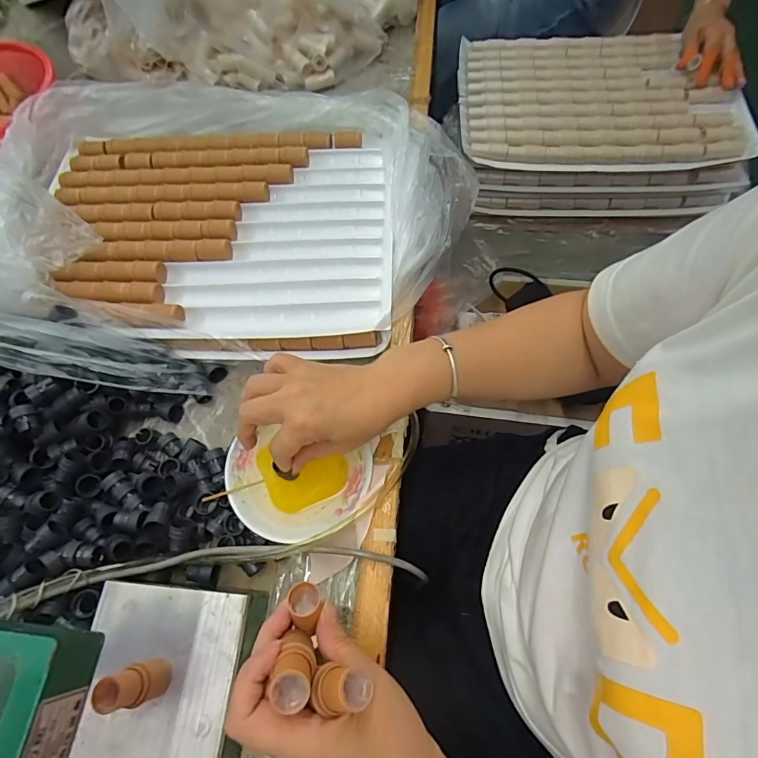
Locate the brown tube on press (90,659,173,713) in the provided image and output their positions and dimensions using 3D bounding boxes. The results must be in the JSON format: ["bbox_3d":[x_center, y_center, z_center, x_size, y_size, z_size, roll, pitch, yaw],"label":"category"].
[{"bbox_3d":[-0.167,0.209,0.304,0.024,0.055,0.024,-18,65,-4],"label":"brown tube on press"}]

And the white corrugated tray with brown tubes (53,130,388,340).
[{"bbox_3d":[-0.191,-0.185,0.526,0.393,0.025,0.308,-2,65,4],"label":"white corrugated tray with brown tubes"}]

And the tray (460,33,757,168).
[{"bbox_3d":[0.362,-0.470,0.742,0.435,0.030,0.291,3,67,4],"label":"tray"}]

